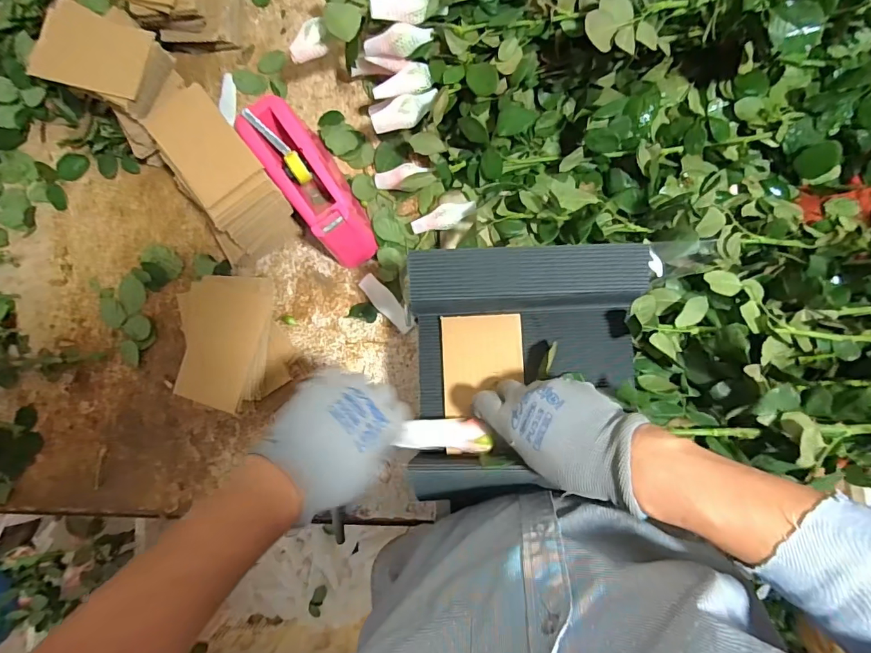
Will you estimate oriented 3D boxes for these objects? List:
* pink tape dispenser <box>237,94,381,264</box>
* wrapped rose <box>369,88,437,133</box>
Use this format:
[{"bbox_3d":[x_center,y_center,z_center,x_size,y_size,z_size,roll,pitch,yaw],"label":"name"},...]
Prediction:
[{"bbox_3d":[-0.150,-0.172,0.550,0.075,0.117,0.214,-37,98,1],"label":"pink tape dispenser"},{"bbox_3d":[-0.036,-0.250,0.524,0.080,0.024,0.031,-14,85,4],"label":"wrapped rose"}]

